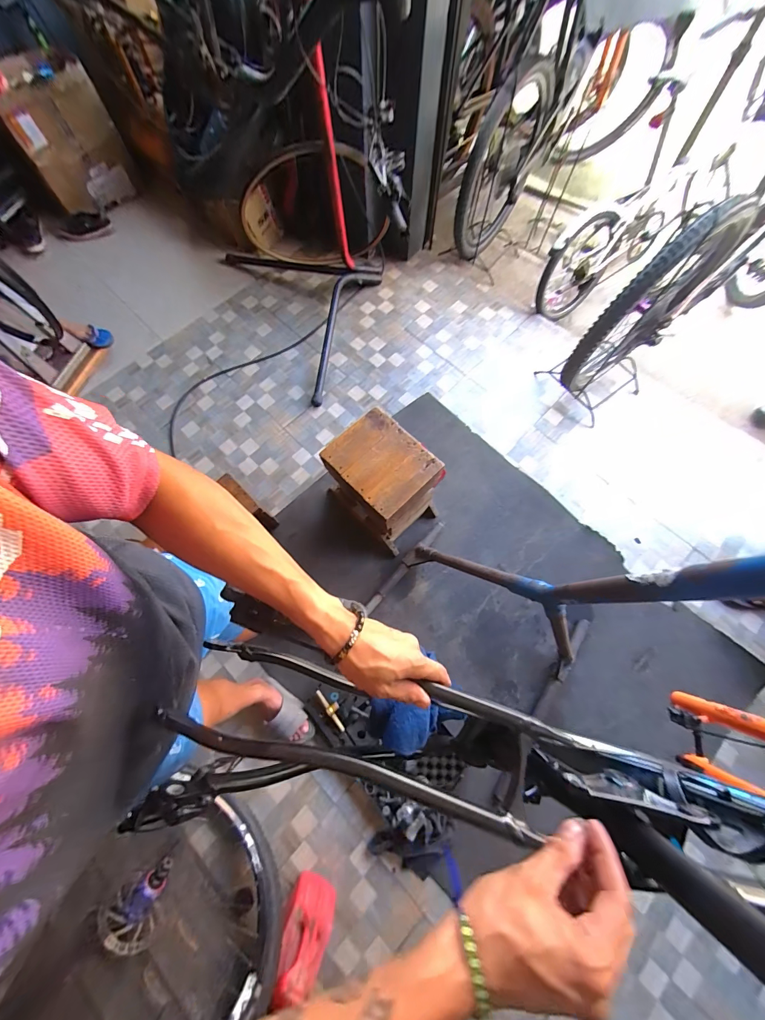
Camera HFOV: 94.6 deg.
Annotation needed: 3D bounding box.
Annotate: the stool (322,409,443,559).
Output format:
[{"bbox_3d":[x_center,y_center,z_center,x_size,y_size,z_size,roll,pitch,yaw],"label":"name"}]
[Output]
[{"bbox_3d":[0.004,-0.085,1.301,0.358,0.399,0.265,42,77,13],"label":"stool"}]

